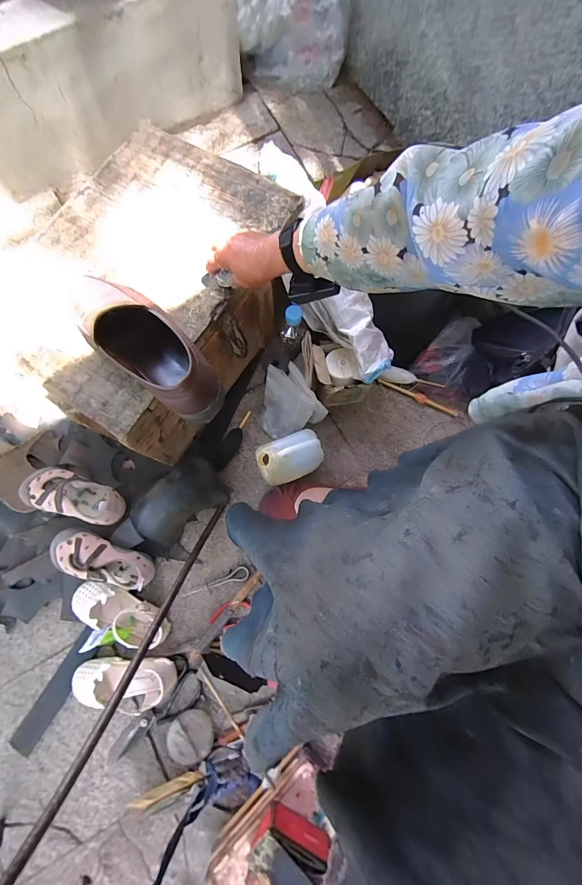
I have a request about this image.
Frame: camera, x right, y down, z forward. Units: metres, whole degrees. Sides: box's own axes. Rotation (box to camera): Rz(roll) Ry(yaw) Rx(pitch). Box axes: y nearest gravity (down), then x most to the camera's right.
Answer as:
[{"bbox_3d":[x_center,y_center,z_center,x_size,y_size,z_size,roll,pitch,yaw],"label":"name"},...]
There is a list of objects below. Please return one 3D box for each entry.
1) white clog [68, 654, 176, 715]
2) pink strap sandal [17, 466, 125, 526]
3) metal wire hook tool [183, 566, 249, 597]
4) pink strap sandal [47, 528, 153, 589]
[{"bbox_3d":[-0.300,0.436,0.590,0.180,0.056,0.081,-3,79,-3],"label":"white clog"},{"bbox_3d":[-0.410,0.104,0.625,0.180,0.063,0.081,14,76,4],"label":"pink strap sandal"},{"bbox_3d":[-0.152,0.280,0.657,0.135,0.011,0.028,-13,76,-3],"label":"metal wire hook tool"},{"bbox_3d":[-0.352,0.221,0.611,0.184,0.064,0.084,14,79,1],"label":"pink strap sandal"}]

